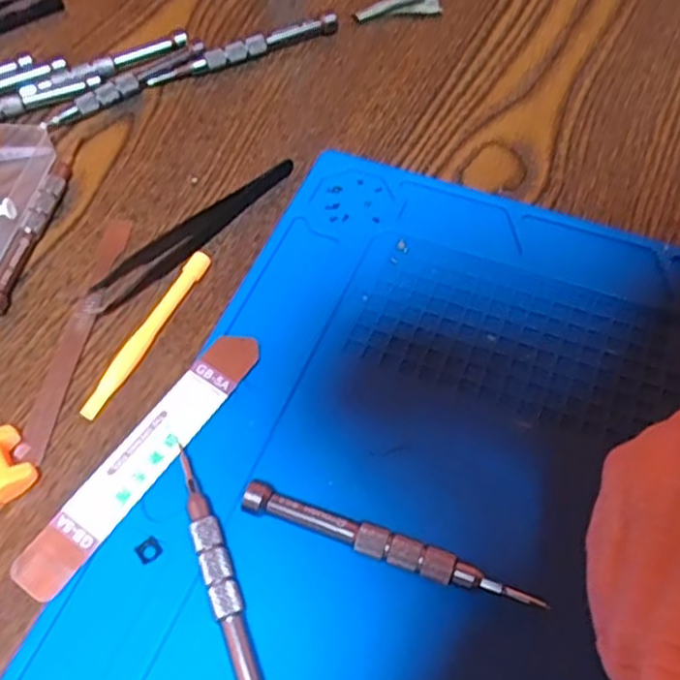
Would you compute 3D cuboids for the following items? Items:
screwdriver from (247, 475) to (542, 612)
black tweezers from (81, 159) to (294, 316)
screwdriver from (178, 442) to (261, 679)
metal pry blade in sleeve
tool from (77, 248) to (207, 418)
[{"bbox_3d":[0.016,0.068,0.239,0.102,0.007,0.012,17,61,13],"label":"screwdriver"},{"bbox_3d":[-0.067,-0.048,0.320,0.113,0.005,0.017,-39,65,-18],"label":"black tweezers"},{"bbox_3d":[-0.038,0.082,0.234,0.010,0.010,0.100,-20,60,-9],"label":"screwdriver"},{"bbox_3d":[-0.072,0.041,0.263,0.021,0.004,0.116,31,65,19],"label":"metal pry blade in sleeve"},{"bbox_3d":[-0.080,-0.004,0.294,0.010,0.006,0.082,24,63,16],"label":"tool"}]

